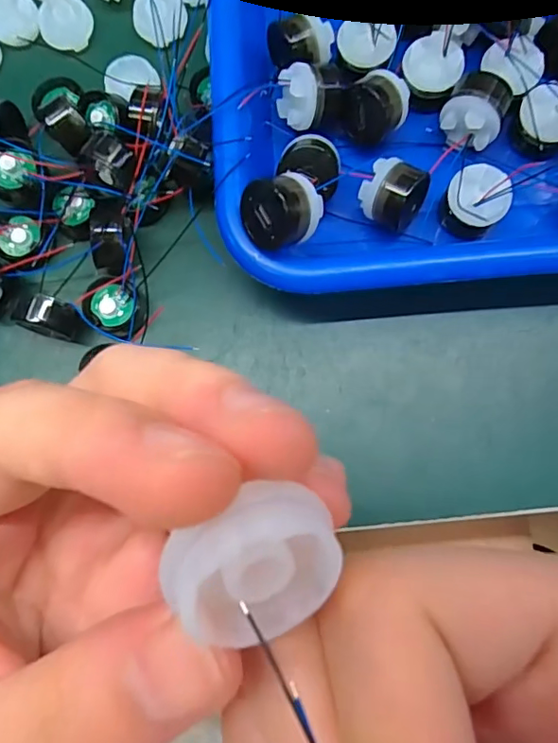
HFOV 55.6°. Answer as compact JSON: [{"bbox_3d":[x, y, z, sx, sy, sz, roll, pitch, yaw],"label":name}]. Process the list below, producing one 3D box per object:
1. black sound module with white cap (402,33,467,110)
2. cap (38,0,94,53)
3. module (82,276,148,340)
[{"bbox_3d":[0.055,-0.110,0.194,0.021,0.012,0.021,27,83,6],"label":"black sound module with white cap"},{"bbox_3d":[-0.087,-0.143,0.217,0.020,0.007,0.022,0,81,2],"label":"cap"},{"bbox_3d":[-0.059,-0.023,0.193,0.022,0.009,0.019,24,82,6],"label":"module"}]

